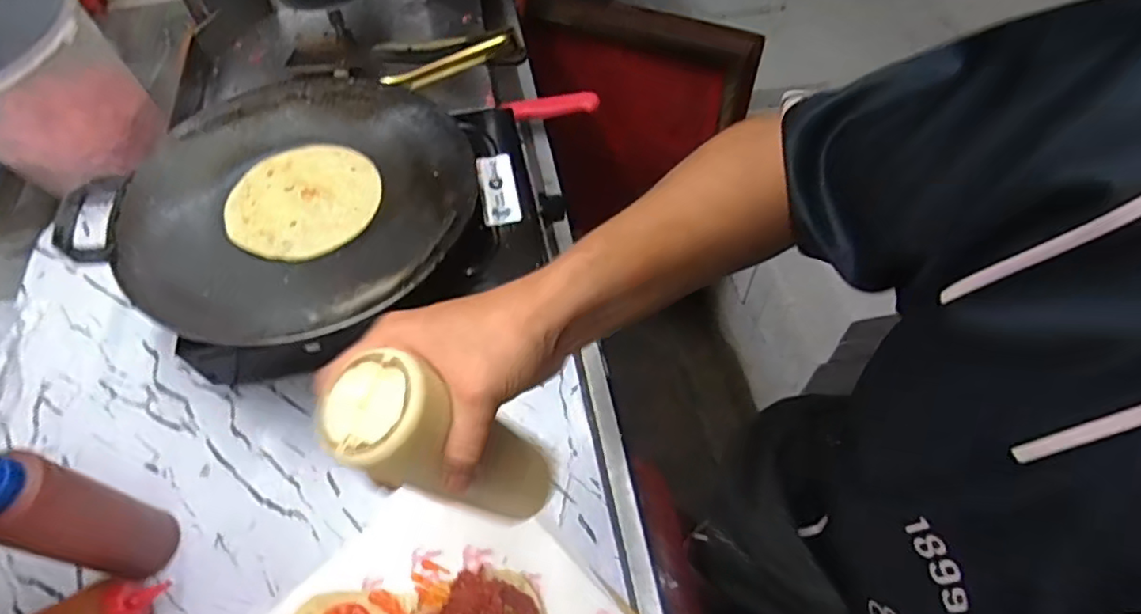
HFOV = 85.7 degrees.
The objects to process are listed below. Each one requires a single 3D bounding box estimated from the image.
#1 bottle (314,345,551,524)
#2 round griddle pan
[{"bbox_3d":[-0.065,0.086,0.357,0.054,0.168,0.060,-26,57,7],"label":"bottle"},{"bbox_3d":[-0.267,-0.112,0.599,0.325,0.023,0.326,-1,56,1],"label":"round griddle pan"}]

